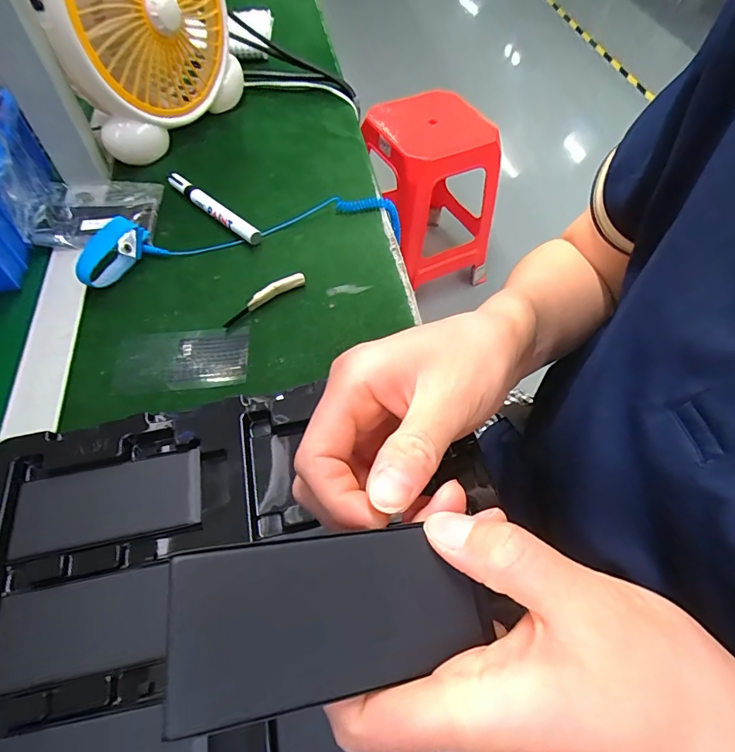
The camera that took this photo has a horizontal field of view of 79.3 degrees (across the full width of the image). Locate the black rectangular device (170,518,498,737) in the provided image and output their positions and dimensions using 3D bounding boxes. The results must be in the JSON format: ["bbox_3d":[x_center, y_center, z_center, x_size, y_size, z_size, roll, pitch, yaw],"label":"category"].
[{"bbox_3d":[-0.009,0.071,0.134,0.093,0.004,0.044,1,56,-21],"label":"black rectangular device"}]

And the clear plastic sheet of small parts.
[{"bbox_3d":[-0.157,-0.015,0.373,0.108,0.004,0.061,-4,58,-5],"label":"clear plastic sheet of small parts"}]

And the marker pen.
[{"bbox_3d":[-0.162,-0.178,0.468,0.139,0.020,0.015,37,63,19],"label":"marker pen"}]

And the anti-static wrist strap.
[{"bbox_3d":[-0.113,-0.147,0.439,0.317,0.041,0.055,-13,59,-11],"label":"anti-static wrist strap"}]

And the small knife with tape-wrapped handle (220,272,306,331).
[{"bbox_3d":[-0.095,-0.071,0.403,0.085,0.017,0.009,-34,65,-22],"label":"small knife with tape-wrapped handle"}]

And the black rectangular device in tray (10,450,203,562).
[{"bbox_3d":[-0.142,0.070,0.245,0.096,0.006,0.042,-10,58,-9],"label":"black rectangular device in tray"}]

